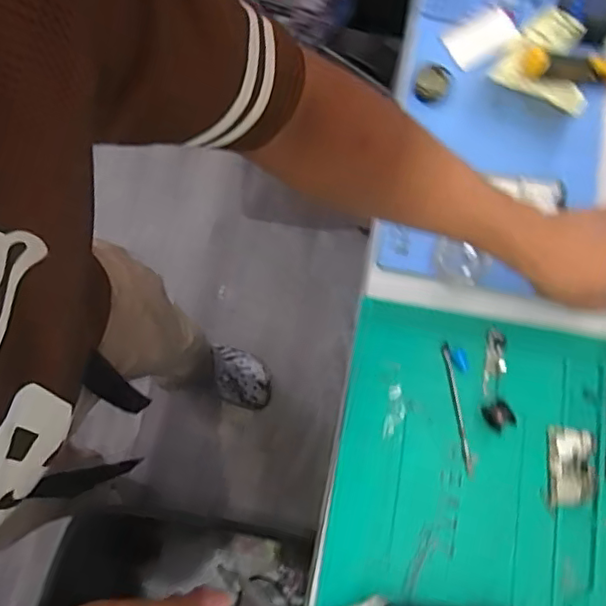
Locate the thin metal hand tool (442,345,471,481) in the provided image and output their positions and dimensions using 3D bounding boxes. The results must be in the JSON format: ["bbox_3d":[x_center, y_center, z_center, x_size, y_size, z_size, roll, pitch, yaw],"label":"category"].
[{"bbox_3d":[0.153,0.104,0.577,0.008,0.005,0.127,-9,76,-1],"label":"thin metal hand tool"}]

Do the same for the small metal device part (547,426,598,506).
[{"bbox_3d":[0.259,0.159,0.559,0.045,0.004,0.072,7,77,3],"label":"small metal device part"}]

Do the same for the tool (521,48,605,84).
[{"bbox_3d":[0.310,-0.264,0.657,0.123,0.027,0.030,4,76,2],"label":"tool"}]

